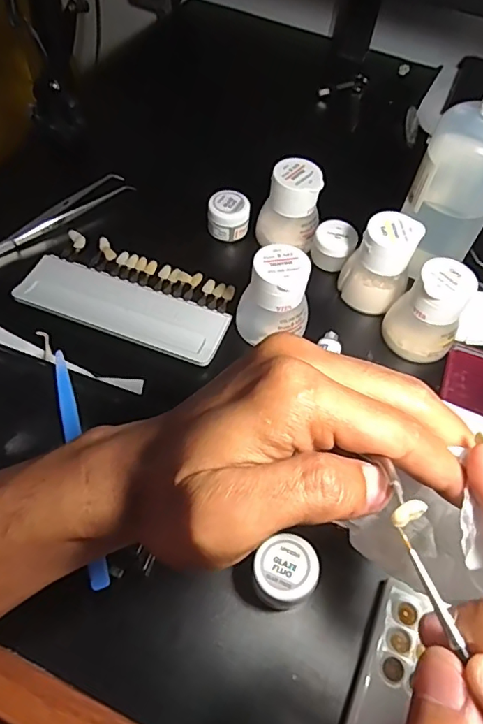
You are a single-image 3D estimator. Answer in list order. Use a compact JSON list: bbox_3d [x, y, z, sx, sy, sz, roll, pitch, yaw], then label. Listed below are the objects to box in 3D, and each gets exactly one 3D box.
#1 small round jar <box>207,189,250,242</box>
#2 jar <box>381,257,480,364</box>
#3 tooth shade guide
[{"bbox_3d":[-0.010,-0.118,0.417,0.033,0.025,0.030,2,58,-3],"label":"small round jar"},{"bbox_3d":[0.129,-0.035,0.353,0.046,0.057,0.042,2,58,-3],"label":"jar"},{"bbox_3d":[-0.082,-0.050,0.384,0.146,0.008,0.070,18,58,7],"label":"tooth shade guide"}]

